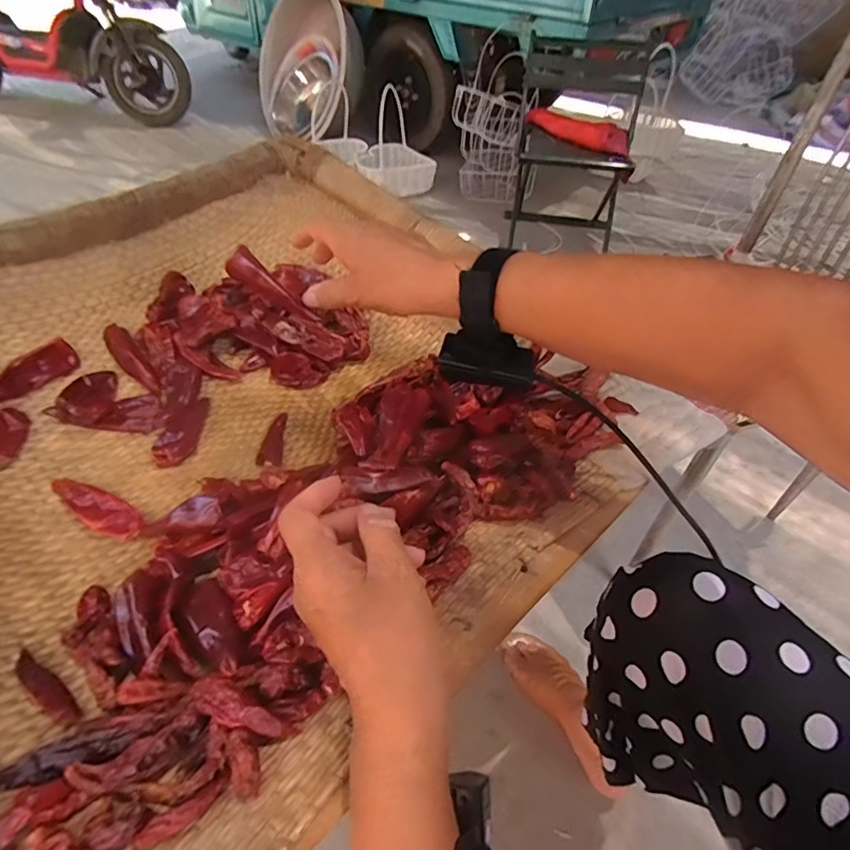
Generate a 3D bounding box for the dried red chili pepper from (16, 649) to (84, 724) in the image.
[{"bbox_3d":[-0.226,0.155,0.315,0.065,0.018,0.014,29,51,22],"label":"dried red chili pepper"}]

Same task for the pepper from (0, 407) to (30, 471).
[{"bbox_3d":[-0.373,0.009,0.472,0.021,0.022,0.075,-9,47,-12],"label":"pepper"}]

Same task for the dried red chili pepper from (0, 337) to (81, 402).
[{"bbox_3d":[-0.384,-0.047,0.510,0.016,0.032,0.099,22,49,17],"label":"dried red chili pepper"}]

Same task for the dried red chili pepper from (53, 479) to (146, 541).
[{"bbox_3d":[-0.267,0.066,0.429,0.098,0.010,0.030,23,49,17],"label":"dried red chili pepper"}]

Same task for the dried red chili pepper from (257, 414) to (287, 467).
[{"bbox_3d":[-0.137,0.013,0.485,0.018,0.019,0.056,5,46,1],"label":"dried red chili pepper"}]

